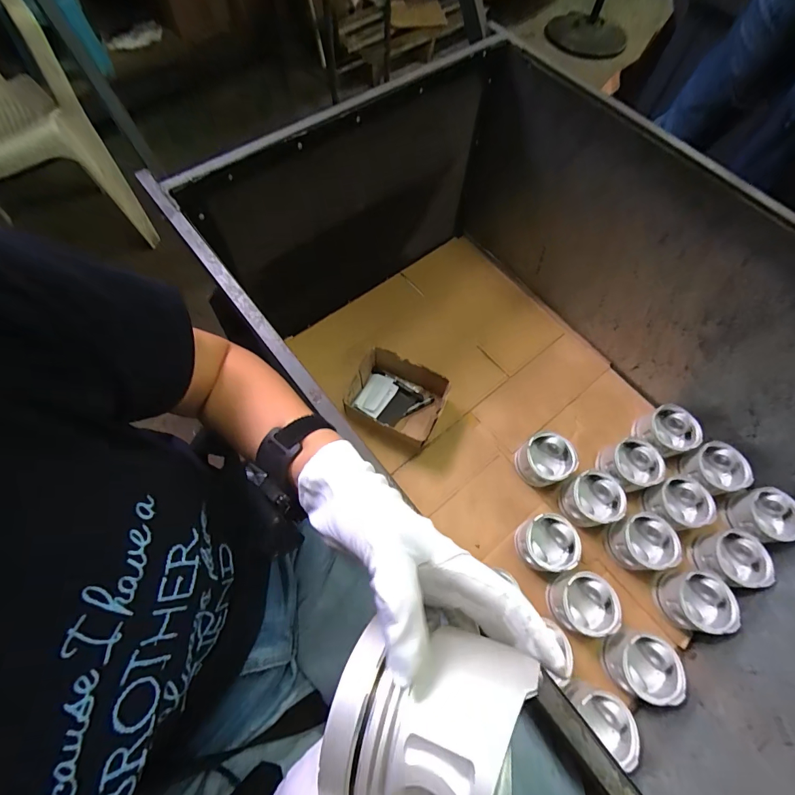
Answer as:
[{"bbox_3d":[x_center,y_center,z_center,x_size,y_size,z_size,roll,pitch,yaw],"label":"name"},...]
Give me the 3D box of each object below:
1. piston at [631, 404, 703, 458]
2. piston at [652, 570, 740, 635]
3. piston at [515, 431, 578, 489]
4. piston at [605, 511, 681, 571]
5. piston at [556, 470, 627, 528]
[{"bbox_3d":[0.602,0.077,0.885,0.107,0.079,0.102,1,66,-3],"label":"piston"},{"bbox_3d":[0.557,0.383,0.747,0.109,0.078,0.102,6,66,0],"label":"piston"},{"bbox_3d":[0.315,0.135,0.852,0.098,0.091,0.097,1,66,-3],"label":"piston"},{"bbox_3d":[0.484,0.290,0.792,0.114,0.088,0.101,-3,66,-4],"label":"piston"},{"bbox_3d":[0.402,0.213,0.823,0.106,0.079,0.105,-7,67,-6],"label":"piston"}]

